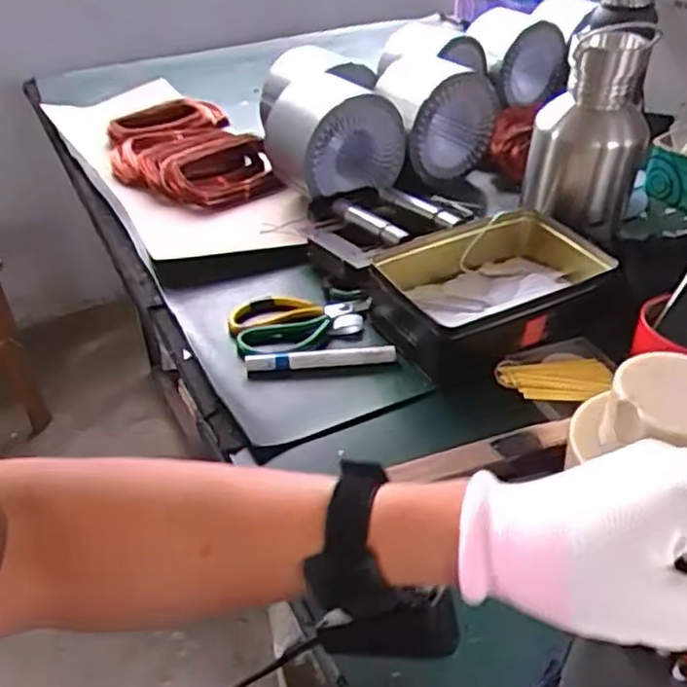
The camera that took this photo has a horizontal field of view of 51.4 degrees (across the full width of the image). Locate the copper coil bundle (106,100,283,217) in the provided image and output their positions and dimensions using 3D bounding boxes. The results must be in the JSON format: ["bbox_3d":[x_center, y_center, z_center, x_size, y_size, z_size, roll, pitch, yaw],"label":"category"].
[{"bbox_3d":[-0.246,-0.292,1.089,0.206,0.053,0.375,-16,39,-17],"label":"copper coil bundle"}]

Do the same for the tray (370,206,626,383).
[{"bbox_3d":[0.148,-0.054,0.726,0.229,0.064,0.164,-19,40,-20],"label":"tray"}]

